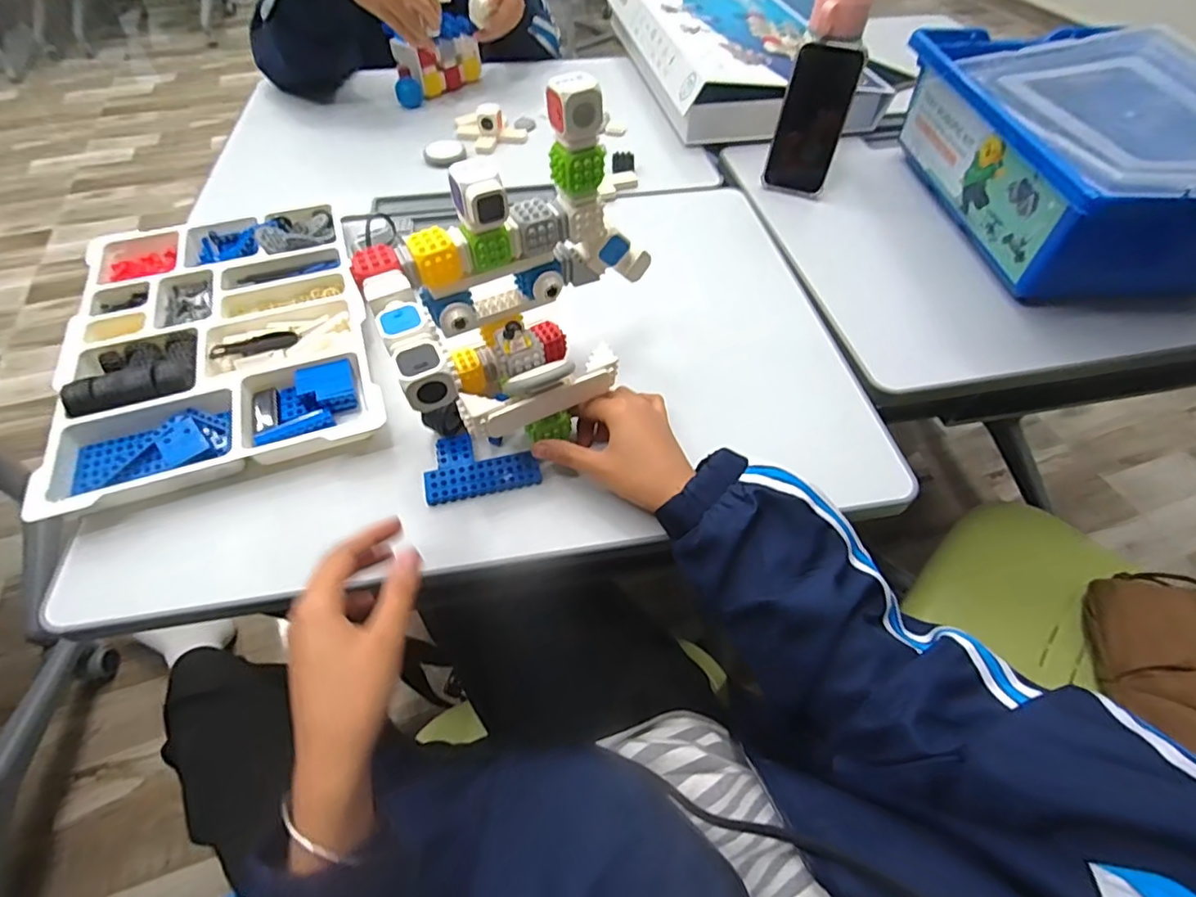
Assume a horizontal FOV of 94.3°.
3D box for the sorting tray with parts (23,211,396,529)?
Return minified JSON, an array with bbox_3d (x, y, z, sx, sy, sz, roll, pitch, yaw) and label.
[{"bbox_3d":[-0.375,-0.121,0.554,0.272,0.038,0.377,-18,56,-14],"label":"sorting tray with parts"}]

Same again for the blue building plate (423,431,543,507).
[{"bbox_3d":[-0.102,0.013,0.483,0.094,0.013,0.061,-13,55,-10],"label":"blue building plate"}]

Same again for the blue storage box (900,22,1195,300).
[{"bbox_3d":[0.548,-0.338,0.635,0.269,0.144,0.404,-4,54,-3],"label":"blue storage box"}]

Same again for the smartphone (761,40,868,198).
[{"bbox_3d":[0.269,-0.410,0.698,0.082,0.162,0.010,19,34,14],"label":"smartphone"}]

